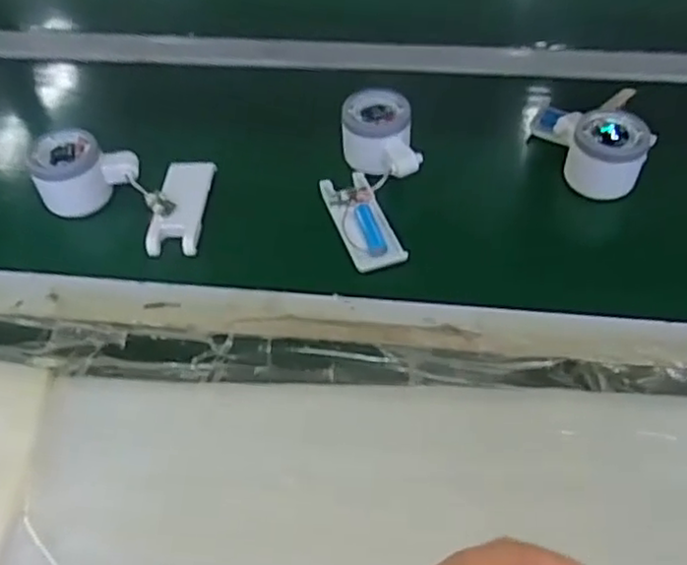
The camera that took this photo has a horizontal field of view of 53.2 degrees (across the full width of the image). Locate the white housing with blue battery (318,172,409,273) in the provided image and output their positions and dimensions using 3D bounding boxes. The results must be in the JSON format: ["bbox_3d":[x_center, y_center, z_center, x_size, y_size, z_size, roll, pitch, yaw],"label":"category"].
[{"bbox_3d":[0.015,-0.052,0.557,0.041,0.010,0.101,-16,52,-9],"label":"white housing with blue battery"}]

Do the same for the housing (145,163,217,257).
[{"bbox_3d":[-0.134,-0.064,0.570,0.040,0.013,0.097,2,51,5],"label":"housing"}]

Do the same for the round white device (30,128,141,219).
[{"bbox_3d":[-0.218,-0.097,0.581,0.080,0.049,0.052,-19,53,-12],"label":"round white device"}]

